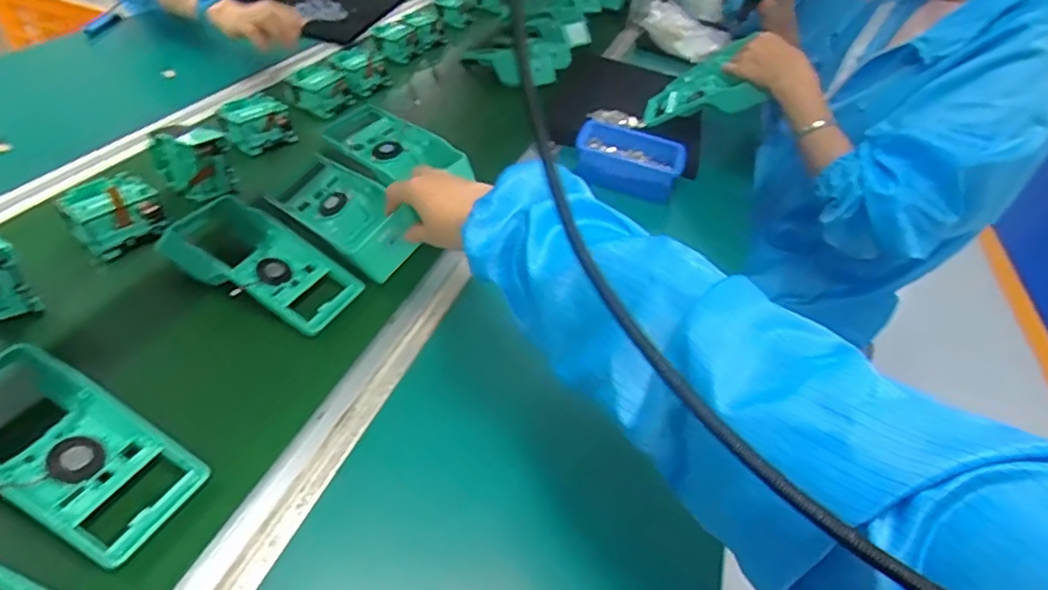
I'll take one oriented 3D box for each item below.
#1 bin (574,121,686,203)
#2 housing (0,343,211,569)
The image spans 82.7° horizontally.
[{"bbox_3d":[0.153,-0.199,0.875,0.150,0.052,0.114,20,40,11],"label":"bin"},{"bbox_3d":[-0.325,0.103,0.412,0.187,0.046,0.090,23,40,14],"label":"housing"}]

